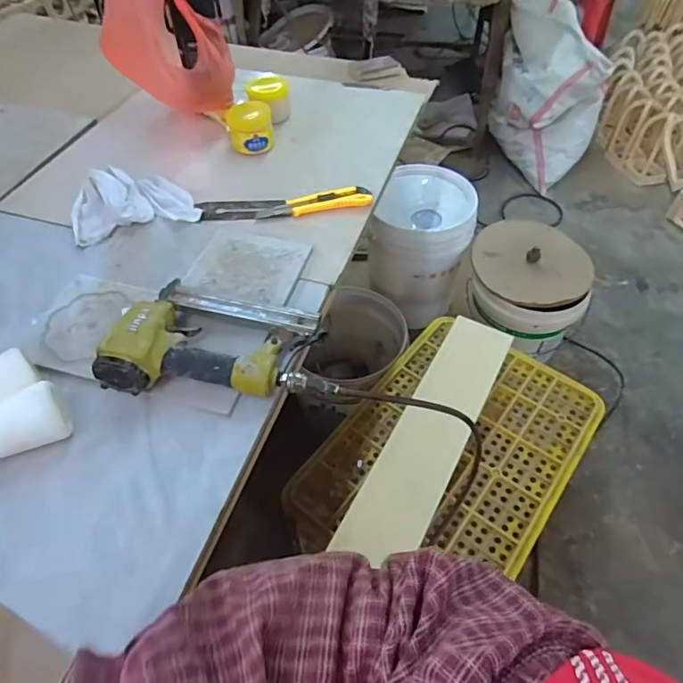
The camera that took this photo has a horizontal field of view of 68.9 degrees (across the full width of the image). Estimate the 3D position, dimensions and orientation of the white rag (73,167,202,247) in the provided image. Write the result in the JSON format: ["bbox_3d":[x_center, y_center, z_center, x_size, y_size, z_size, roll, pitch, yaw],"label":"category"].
[{"bbox_3d":[-0.334,-0.234,0.785,0.193,0.059,0.134,-15,52,-11],"label":"white rag"}]

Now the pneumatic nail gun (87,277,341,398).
[{"bbox_3d":[-0.144,-0.011,0.597,0.250,0.066,0.165,1,51,2],"label":"pneumatic nail gun"}]

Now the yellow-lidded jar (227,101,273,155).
[{"bbox_3d":[-0.166,-0.390,0.912,0.080,0.060,0.079,-10,52,-6],"label":"yellow-lidded jar"}]

